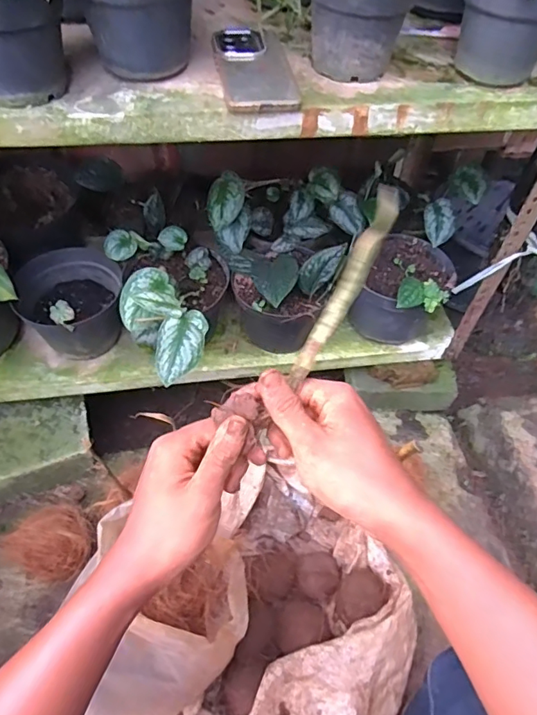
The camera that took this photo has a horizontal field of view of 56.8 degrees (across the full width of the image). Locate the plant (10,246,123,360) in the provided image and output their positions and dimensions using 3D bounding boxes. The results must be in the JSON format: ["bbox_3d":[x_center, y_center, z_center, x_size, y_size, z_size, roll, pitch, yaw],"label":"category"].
[{"bbox_3d":[-0.327,-0.092,0.833,0.168,0.133,0.183,0,55,-1],"label":"plant"}]

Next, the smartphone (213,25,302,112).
[{"bbox_3d":[-0.016,-0.323,0.547,0.077,0.012,0.161,-7,55,-6],"label":"smartphone"}]

